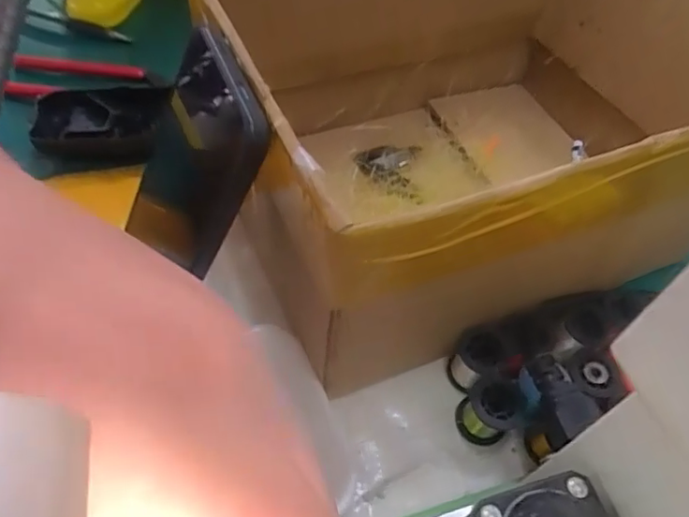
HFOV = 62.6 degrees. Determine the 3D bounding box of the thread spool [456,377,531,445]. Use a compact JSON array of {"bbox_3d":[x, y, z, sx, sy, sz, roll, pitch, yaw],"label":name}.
[{"bbox_3d":[0.074,0.077,0.286,0.028,0.029,0.028,2,55,-3],"label":"thread spool"}]

